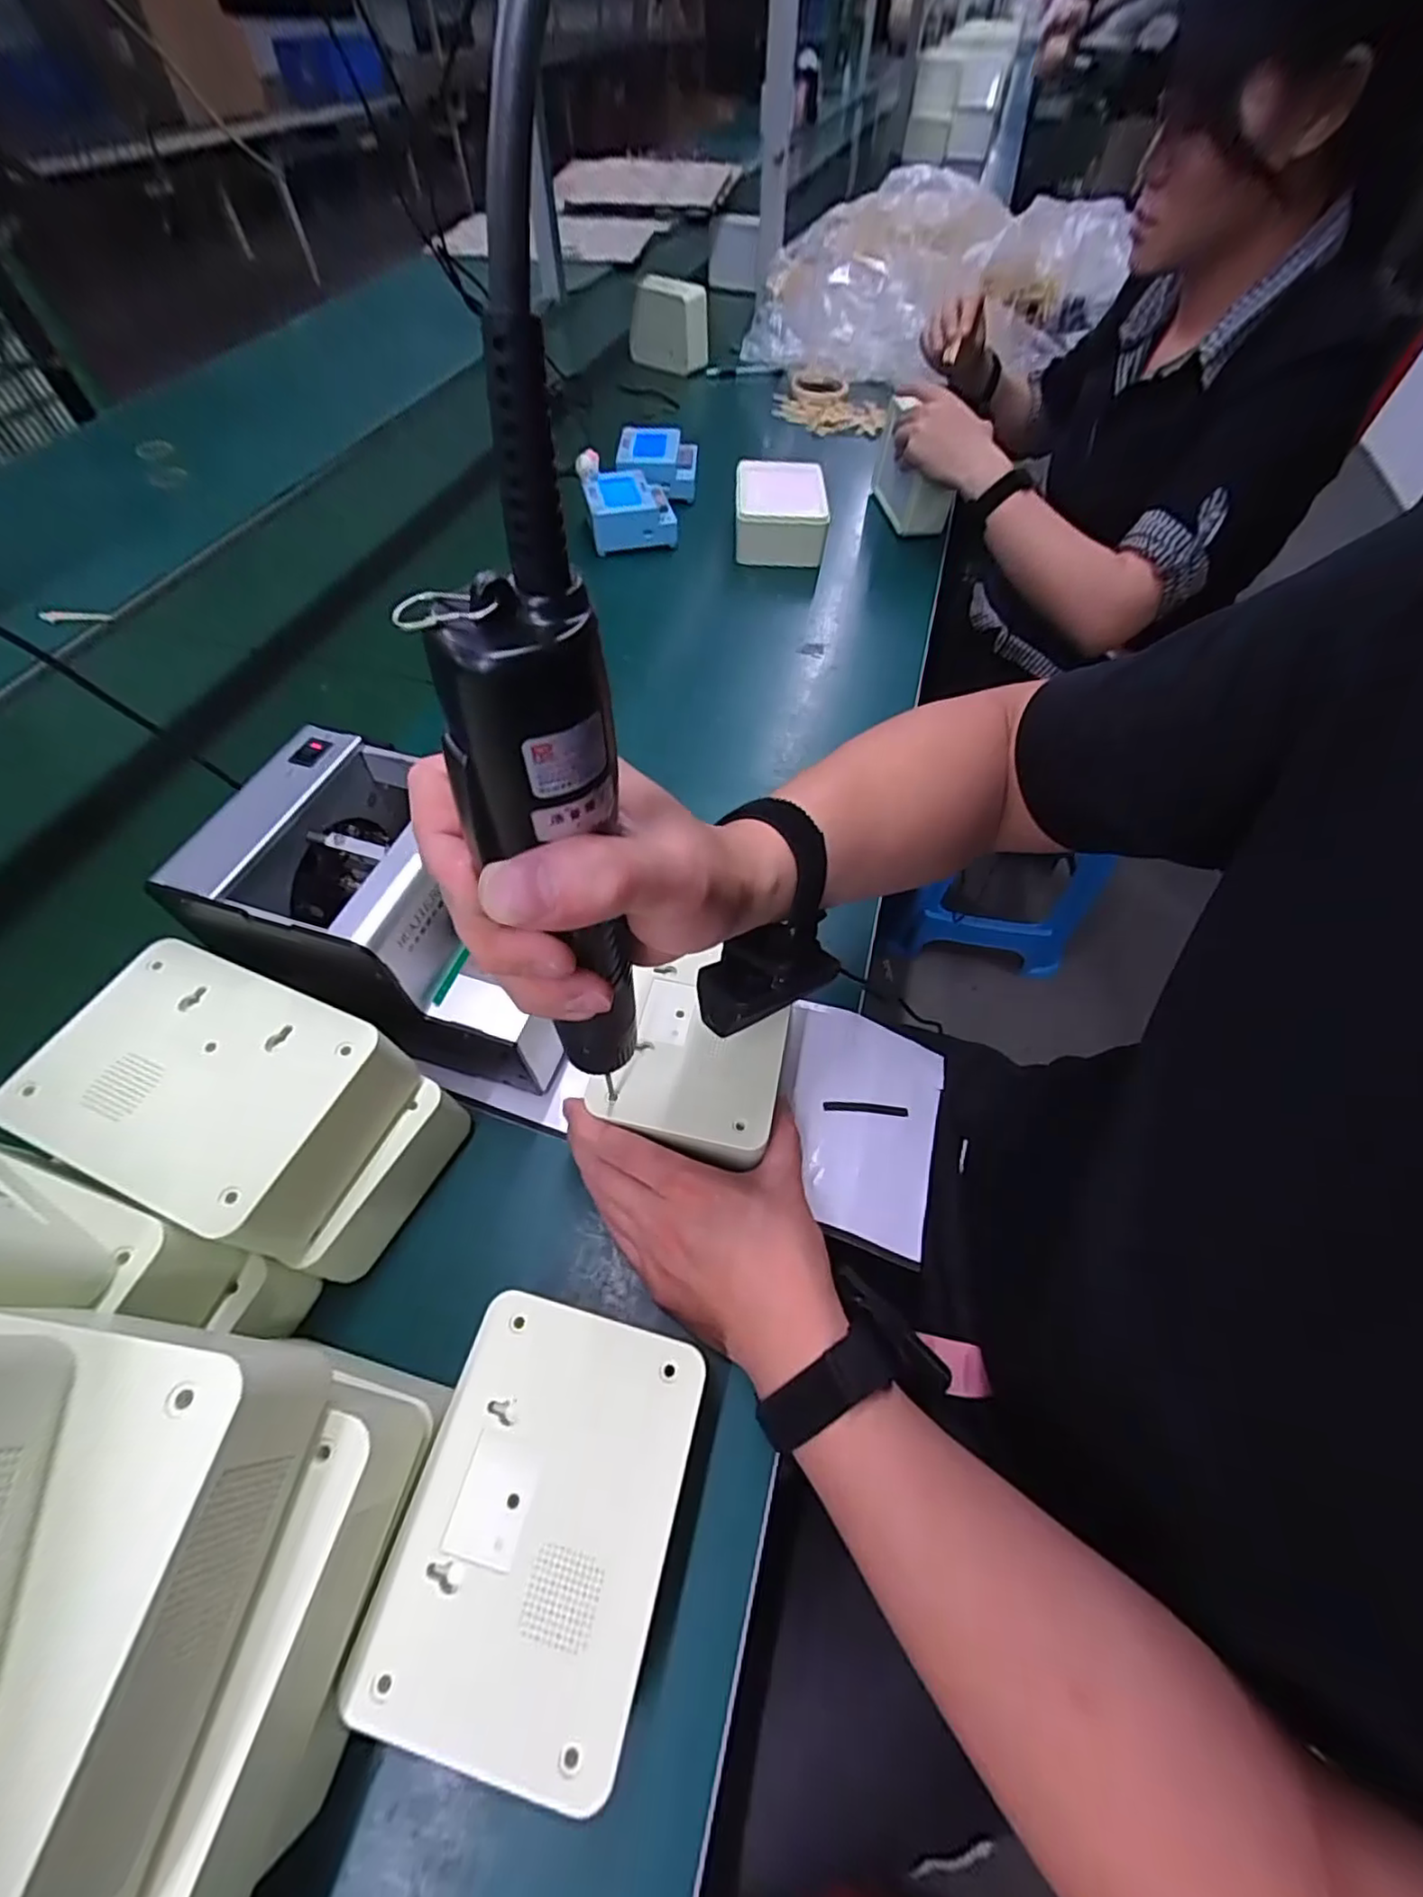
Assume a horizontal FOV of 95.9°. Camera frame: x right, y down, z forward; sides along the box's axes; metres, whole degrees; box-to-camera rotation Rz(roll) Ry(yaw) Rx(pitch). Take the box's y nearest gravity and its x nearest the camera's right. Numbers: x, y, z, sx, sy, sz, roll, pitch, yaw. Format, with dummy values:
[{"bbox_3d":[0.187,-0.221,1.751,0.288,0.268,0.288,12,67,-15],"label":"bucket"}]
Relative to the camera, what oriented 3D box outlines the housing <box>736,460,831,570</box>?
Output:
[{"bbox_3d":[0.082,-0.519,0.769,0.108,0.062,0.133,6,58,3],"label":"housing"}]

